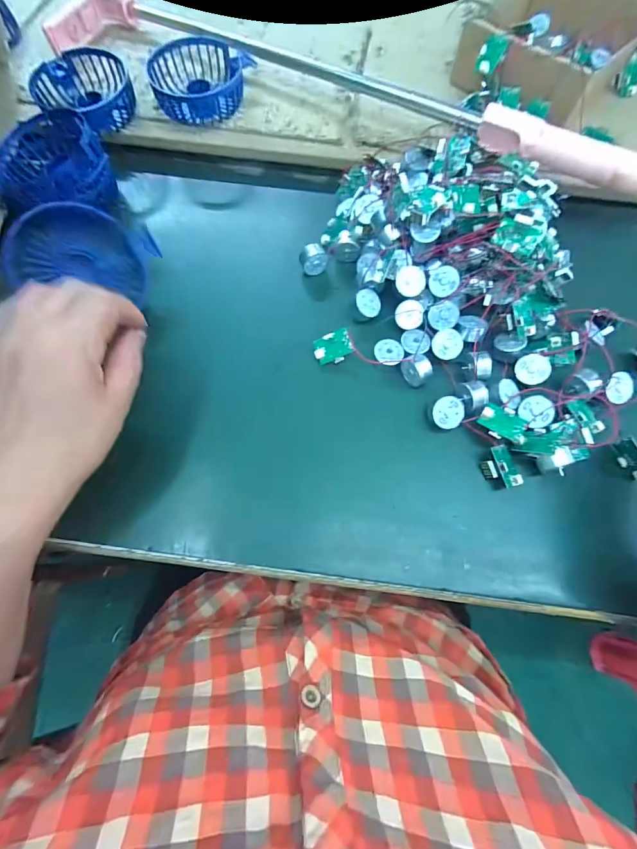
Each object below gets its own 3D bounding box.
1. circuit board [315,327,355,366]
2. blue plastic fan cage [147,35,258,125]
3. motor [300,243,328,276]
[{"bbox_3d":[0.012,-0.062,0.310,0.031,0.004,0.023,-20,103,17],"label":"circuit board"},{"bbox_3d":[-0.116,-0.348,0.386,0.101,0.032,0.081,-22,70,-10],"label":"blue plastic fan cage"},{"bbox_3d":[-0.004,-0.147,0.342,0.024,0.022,0.015,-23,70,-10],"label":"motor"}]

